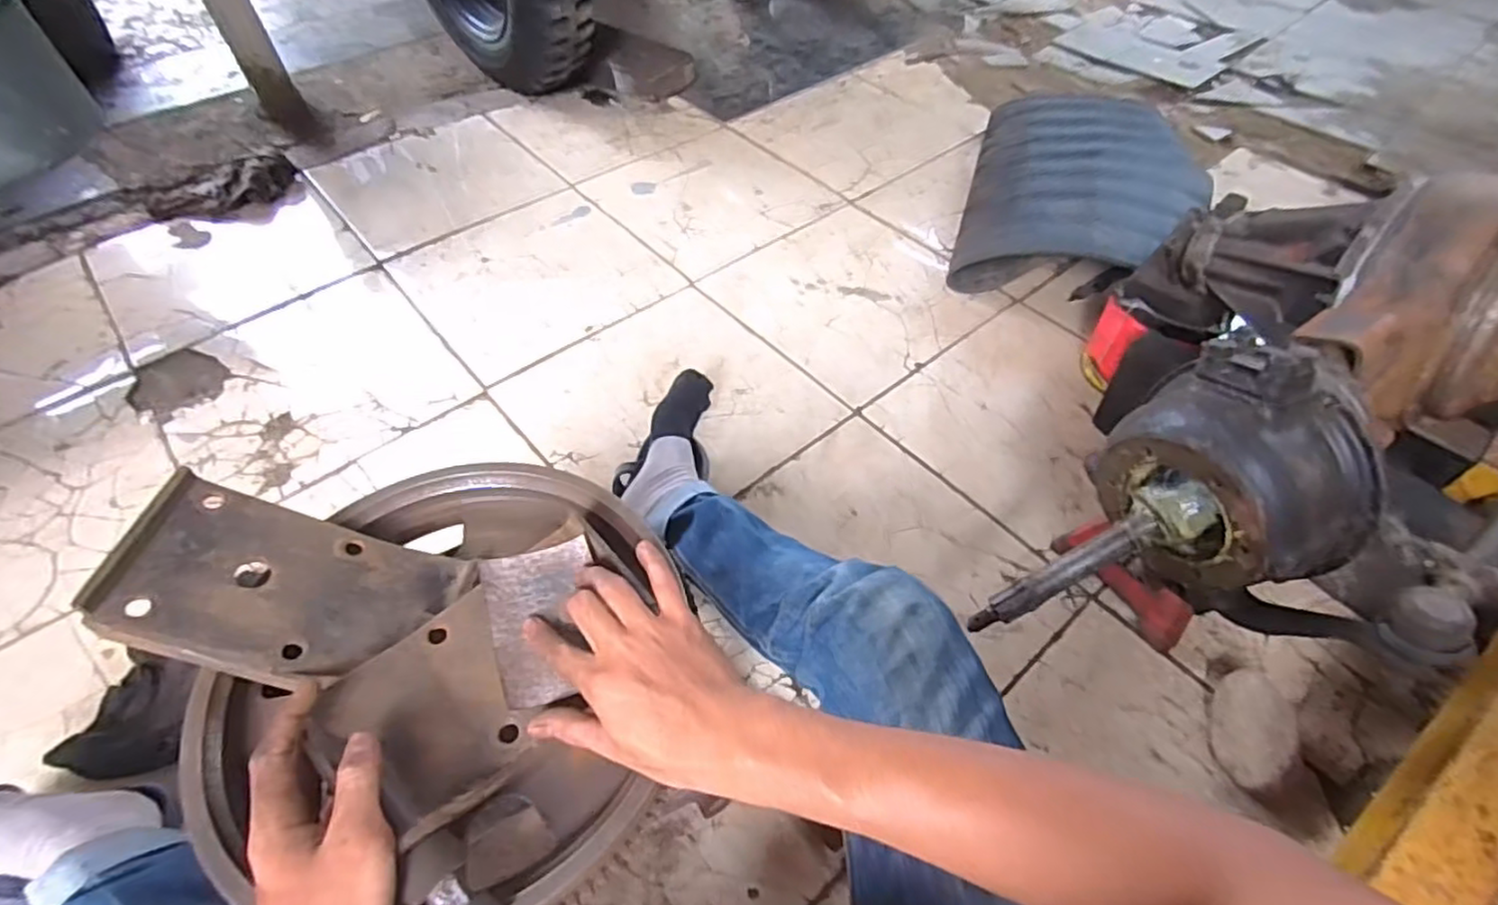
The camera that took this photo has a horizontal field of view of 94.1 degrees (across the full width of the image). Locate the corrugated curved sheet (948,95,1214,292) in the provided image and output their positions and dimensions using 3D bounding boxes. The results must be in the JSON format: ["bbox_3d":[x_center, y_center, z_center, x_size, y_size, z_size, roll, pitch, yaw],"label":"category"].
[{"bbox_3d":[0.648,-0.551,1.358,0.381,0.161,0.699,15,55,12],"label":"corrugated curved sheet"}]

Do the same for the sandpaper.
[{"bbox_3d":[-0.131,0.109,0.453,0.067,0.013,0.099,-10,66,-24],"label":"sandpaper"}]

